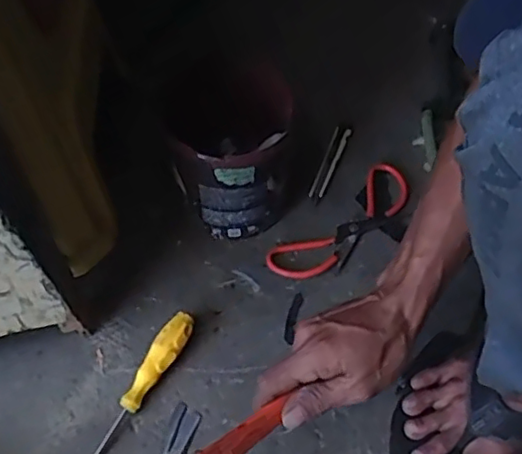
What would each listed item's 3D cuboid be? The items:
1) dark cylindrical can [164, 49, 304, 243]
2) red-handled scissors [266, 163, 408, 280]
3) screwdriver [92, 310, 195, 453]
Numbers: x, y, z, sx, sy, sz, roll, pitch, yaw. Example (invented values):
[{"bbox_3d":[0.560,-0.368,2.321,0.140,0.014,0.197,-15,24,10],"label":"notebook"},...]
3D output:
[{"bbox_3d":[-0.018,-0.088,0.686,0.131,0.161,0.156,0,54,1],"label":"dark cylindrical can"},{"bbox_3d":[0.098,-0.003,0.714,0.206,0.014,0.072,-37,62,-23],"label":"red-handled scissors"},{"bbox_3d":[-0.130,0.176,0.581,0.028,0.028,0.221,24,58,17],"label":"screwdriver"}]

